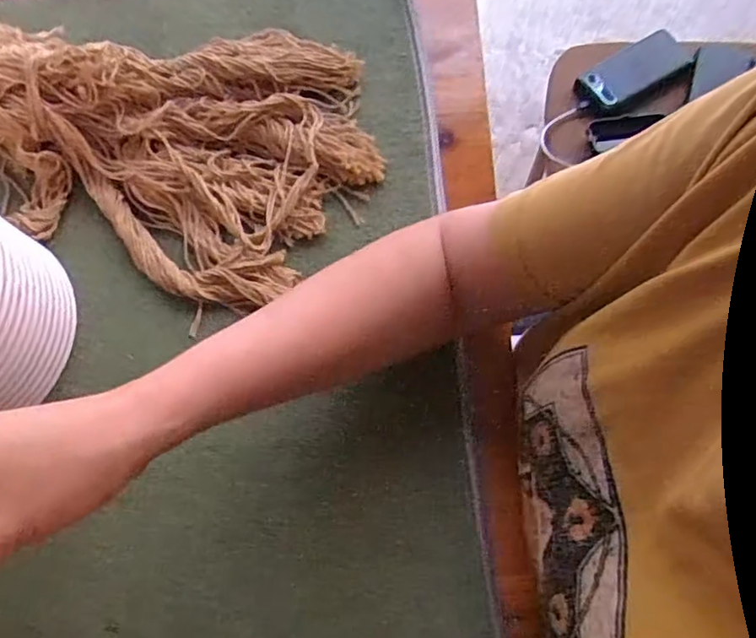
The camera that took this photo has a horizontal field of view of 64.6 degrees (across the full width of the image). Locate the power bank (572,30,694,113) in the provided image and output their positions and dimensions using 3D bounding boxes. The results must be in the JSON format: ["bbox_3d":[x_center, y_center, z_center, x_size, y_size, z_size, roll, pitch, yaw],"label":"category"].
[{"bbox_3d":[0.354,-0.340,0.830,0.161,0.019,0.073,-30,74,-8],"label":"power bank"}]

